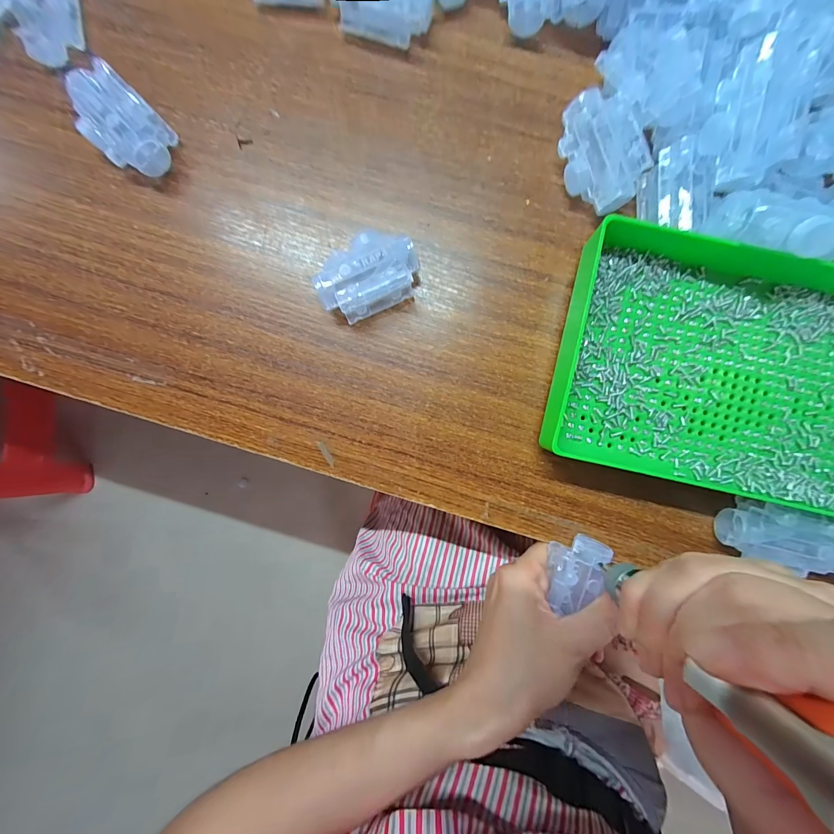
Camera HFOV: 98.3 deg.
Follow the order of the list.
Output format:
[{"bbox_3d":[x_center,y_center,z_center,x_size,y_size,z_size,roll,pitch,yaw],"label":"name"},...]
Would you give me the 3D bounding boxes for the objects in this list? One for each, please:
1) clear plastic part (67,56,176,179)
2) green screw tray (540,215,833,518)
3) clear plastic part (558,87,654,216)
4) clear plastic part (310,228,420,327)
[{"bbox_3d":[-0.200,-0.198,0.246,0.043,0.029,0.064,-44,89,1],"label":"clear plastic part"},{"bbox_3d":[0.216,-0.026,0.231,0.238,0.032,0.152,13,92,3],"label":"green screw tray"},{"bbox_3d":[0.121,-0.175,0.239,0.042,0.029,0.070,-20,90,1],"label":"clear plastic part"},{"bbox_3d":[-0.033,-0.097,0.243,0.067,0.029,0.045,-23,90,1],"label":"clear plastic part"}]

